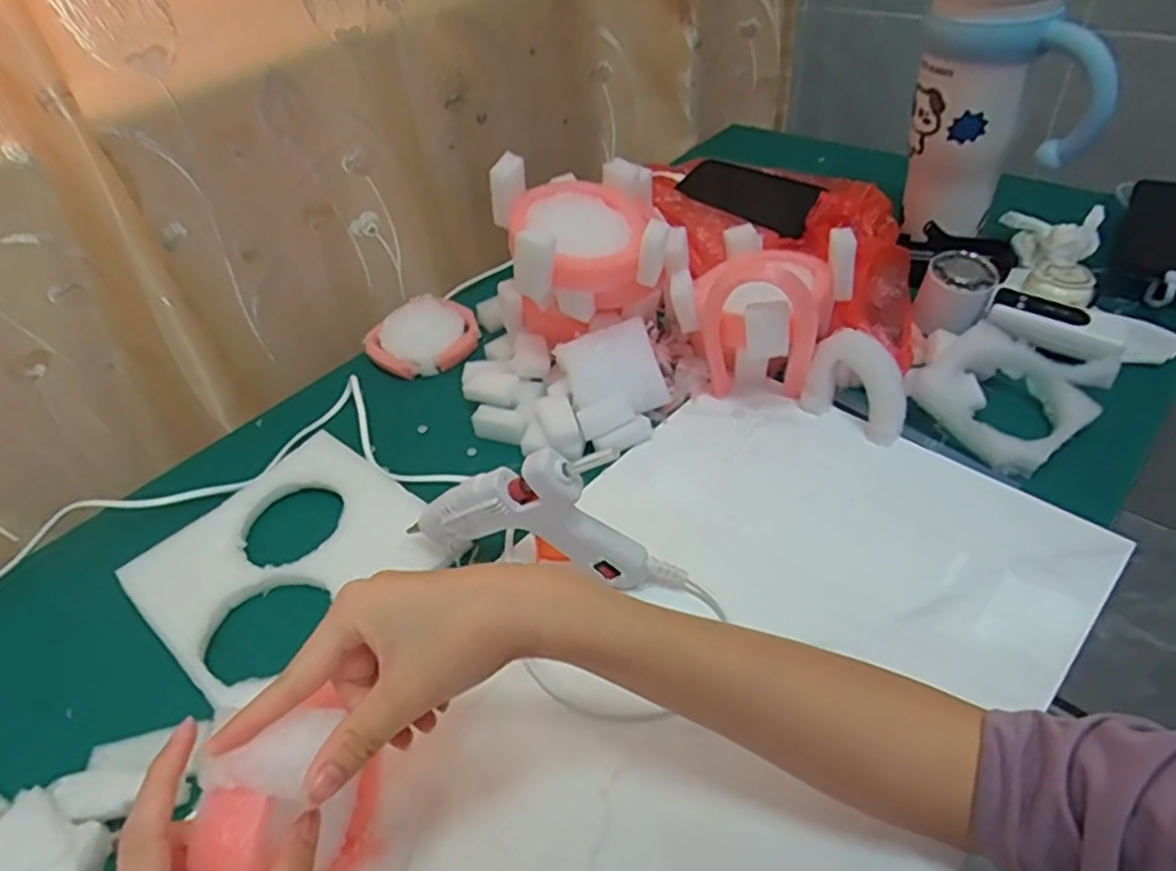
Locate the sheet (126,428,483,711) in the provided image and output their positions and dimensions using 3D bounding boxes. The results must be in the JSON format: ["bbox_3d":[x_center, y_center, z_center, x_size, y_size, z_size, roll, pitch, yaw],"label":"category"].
[{"bbox_3d":[-0.209,0.084,0.490,0.182,0.012,0.176,29,55,33],"label":"sheet"}]

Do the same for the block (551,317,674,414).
[{"bbox_3d":[0.020,-0.049,0.553,0.073,0.017,0.072,-20,88,-1],"label":"block"}]

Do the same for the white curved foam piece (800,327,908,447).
[{"bbox_3d":[0.198,-0.037,0.512,0.072,0.073,0.027,31,56,34],"label":"white curved foam piece"}]

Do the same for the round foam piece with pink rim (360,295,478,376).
[{"bbox_3d":[-0.154,-0.094,0.666,0.090,0.025,0.098,-5,43,4],"label":"round foam piece with pink rim"}]

